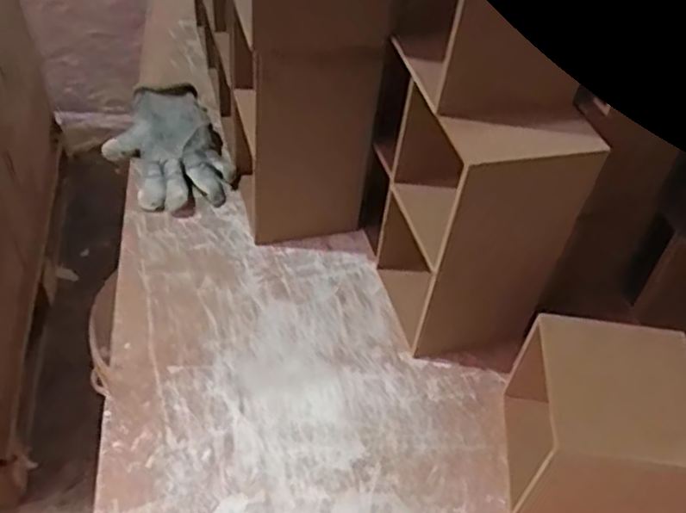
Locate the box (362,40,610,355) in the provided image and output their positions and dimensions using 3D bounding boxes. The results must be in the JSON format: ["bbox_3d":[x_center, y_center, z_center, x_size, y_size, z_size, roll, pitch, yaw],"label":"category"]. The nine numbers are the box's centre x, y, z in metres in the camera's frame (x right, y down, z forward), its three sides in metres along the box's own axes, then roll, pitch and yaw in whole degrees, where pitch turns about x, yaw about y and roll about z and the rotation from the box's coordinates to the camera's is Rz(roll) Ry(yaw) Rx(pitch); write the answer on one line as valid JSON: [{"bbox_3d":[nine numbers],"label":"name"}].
[{"bbox_3d":[0.101,-0.045,0.582,0.109,0.222,0.162,-10,47,-15],"label":"box"}]

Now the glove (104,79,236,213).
[{"bbox_3d":[-0.194,-0.123,0.747,0.120,0.050,0.174,-14,49,-19],"label":"glove"}]

